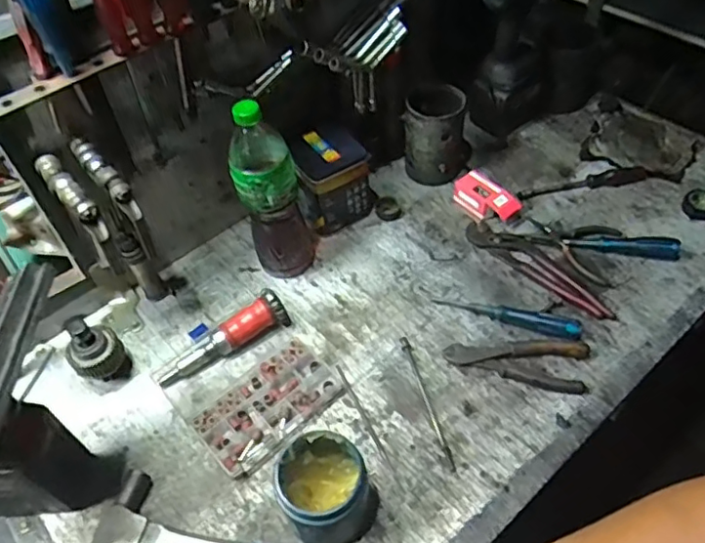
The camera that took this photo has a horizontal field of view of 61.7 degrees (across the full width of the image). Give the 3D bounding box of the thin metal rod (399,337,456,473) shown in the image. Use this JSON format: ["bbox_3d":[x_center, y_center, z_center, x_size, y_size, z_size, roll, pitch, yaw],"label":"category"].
[{"bbox_3d":[0.090,0.155,0.722,0.011,0.004,0.184,-14,51,-6],"label":"thin metal rod"}]

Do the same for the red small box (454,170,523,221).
[{"bbox_3d":[0.202,-0.110,0.905,0.055,0.042,0.105,-34,55,-21],"label":"red small box"}]

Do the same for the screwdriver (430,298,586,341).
[{"bbox_3d":[0.206,0.055,0.783,0.188,0.027,0.030,14,53,16],"label":"screwdriver"}]

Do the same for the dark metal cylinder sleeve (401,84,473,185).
[{"bbox_3d":[0.134,-0.218,0.935,0.103,0.137,0.102,5,51,10],"label":"dark metal cylinder sleeve"}]

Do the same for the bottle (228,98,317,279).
[{"bbox_3d":[-0.109,-0.109,0.784,0.087,0.270,0.094,-10,50,-2],"label":"bottle"}]

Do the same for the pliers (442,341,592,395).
[{"bbox_3d":[0.206,0.105,0.739,0.170,0.018,0.068,9,52,13],"label":"pliers"}]

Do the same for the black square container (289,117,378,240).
[{"bbox_3d":[-0.034,-0.139,0.891,0.113,0.127,0.112,-32,55,-19],"label":"black square container"}]

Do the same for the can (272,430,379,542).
[{"bbox_3d":[-0.025,0.228,0.616,0.090,0.097,0.088,-3,50,4],"label":"can"}]

